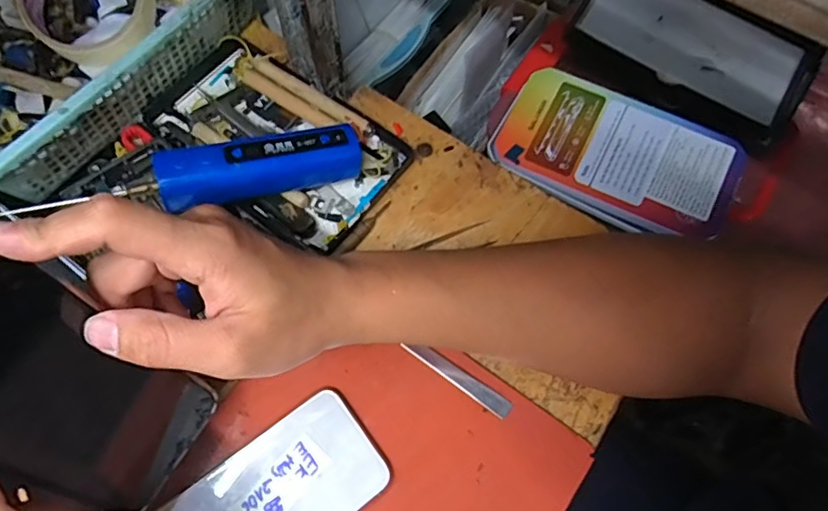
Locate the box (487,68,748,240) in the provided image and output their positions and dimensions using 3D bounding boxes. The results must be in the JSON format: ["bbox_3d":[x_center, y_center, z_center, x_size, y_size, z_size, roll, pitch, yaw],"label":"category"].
[{"bbox_3d":[0.156,-0.083,0.434,0.178,0.014,0.100,26,69,8],"label":"box"}]

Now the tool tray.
[{"bbox_3d":[-0.103,-0.088,0.415,0.181,0.021,0.115,35,70,12],"label":"tool tray"}]

